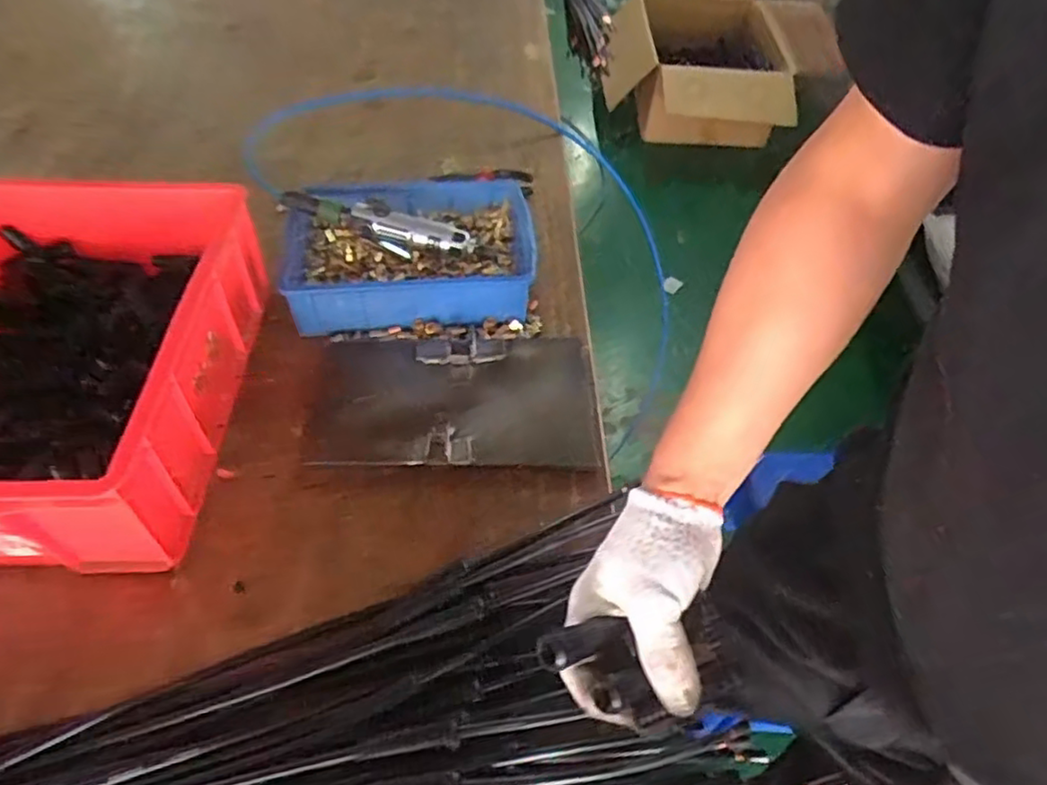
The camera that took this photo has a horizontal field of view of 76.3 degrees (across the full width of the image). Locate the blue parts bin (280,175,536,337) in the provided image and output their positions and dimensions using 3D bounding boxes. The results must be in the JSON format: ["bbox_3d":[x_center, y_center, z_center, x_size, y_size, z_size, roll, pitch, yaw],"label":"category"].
[{"bbox_3d":[-0.142,-0.173,0.819,0.310,0.074,0.198,-5,50,-5],"label":"blue parts bin"}]

